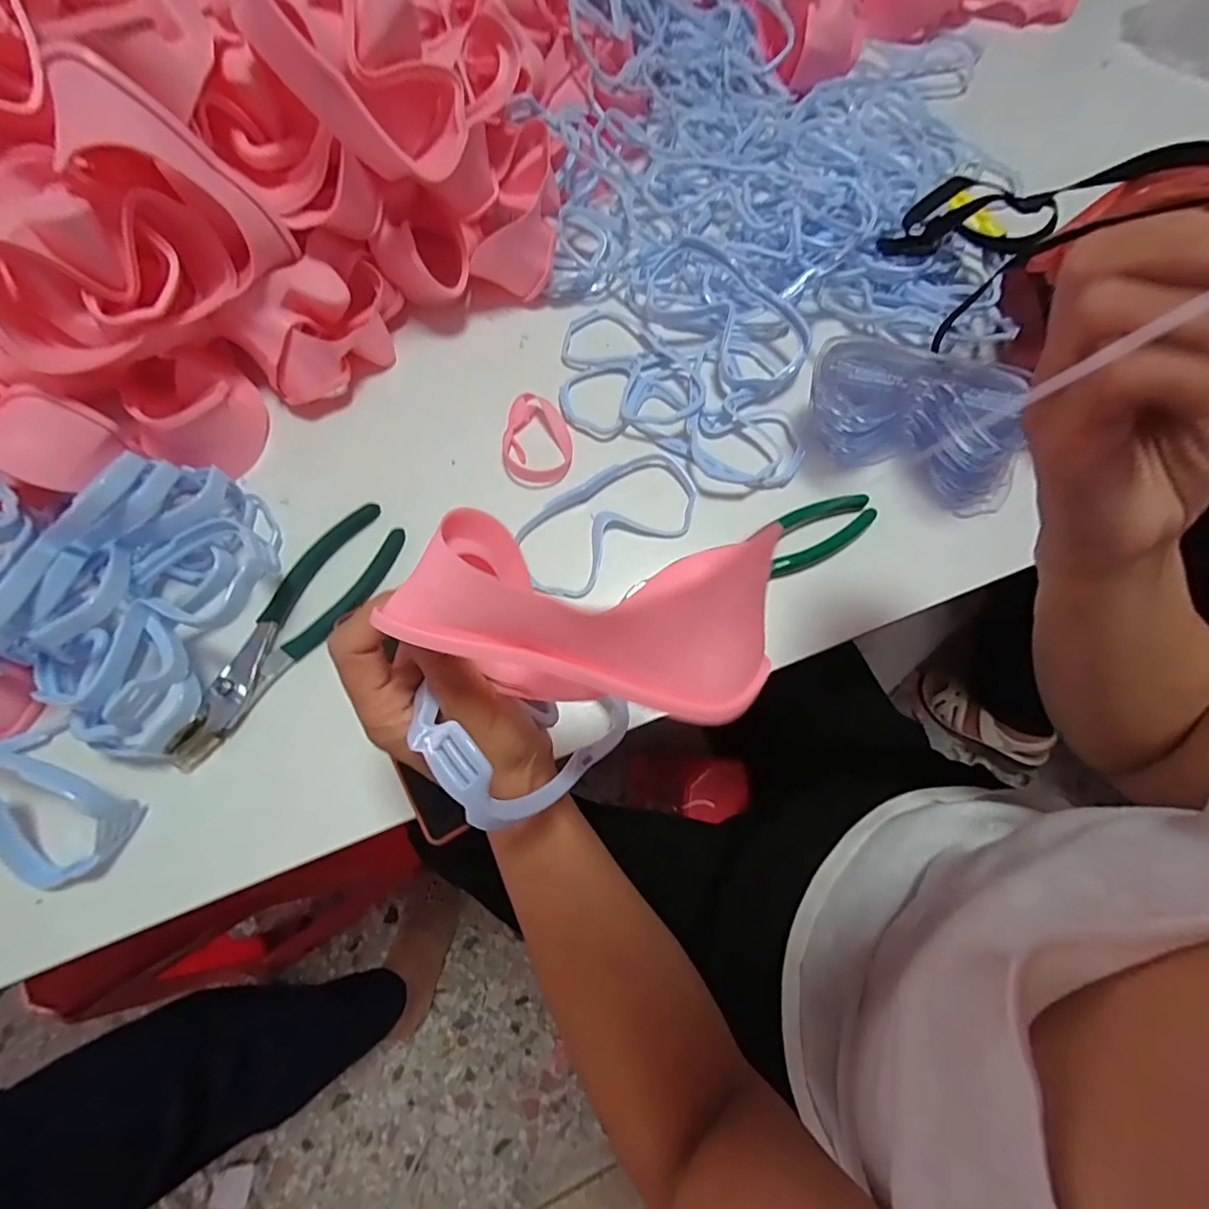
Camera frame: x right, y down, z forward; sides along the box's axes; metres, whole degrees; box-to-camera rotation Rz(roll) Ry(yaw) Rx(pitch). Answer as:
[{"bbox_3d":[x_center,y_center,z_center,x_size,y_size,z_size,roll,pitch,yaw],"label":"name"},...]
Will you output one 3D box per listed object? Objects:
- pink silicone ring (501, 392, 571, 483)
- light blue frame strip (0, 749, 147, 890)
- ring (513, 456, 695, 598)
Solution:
[{"bbox_3d":[-0.052,-0.129,0.410,0.050,0.013,0.076,-1,69,0],"label":"pink silicone ring"},{"bbox_3d":[-0.356,0.110,0.301,0.157,0.020,0.079,19,104,-7],"label":"light blue frame strip"},{"bbox_3d":[0.002,-0.063,0.394,0.143,0.006,0.075,-32,73,-11],"label":"ring"}]

